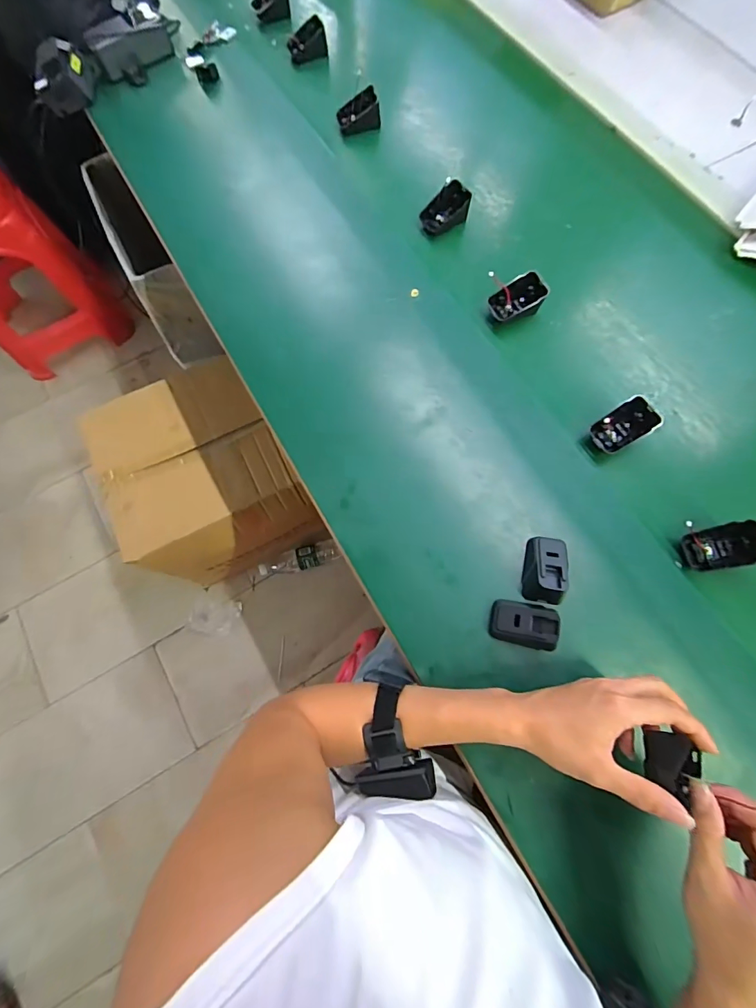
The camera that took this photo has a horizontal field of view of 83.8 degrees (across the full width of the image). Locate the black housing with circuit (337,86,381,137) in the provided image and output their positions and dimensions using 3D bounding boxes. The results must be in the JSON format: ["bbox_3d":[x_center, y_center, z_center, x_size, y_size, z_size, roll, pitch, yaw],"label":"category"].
[{"bbox_3d":[-0.031,-0.617,0.664,0.067,0.041,0.037,-6,74,0],"label":"black housing with circuit"}]

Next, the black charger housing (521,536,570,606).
[{"bbox_3d":[0.177,0.069,0.445,0.048,0.048,0.069,6,74,3],"label":"black charger housing"}]

